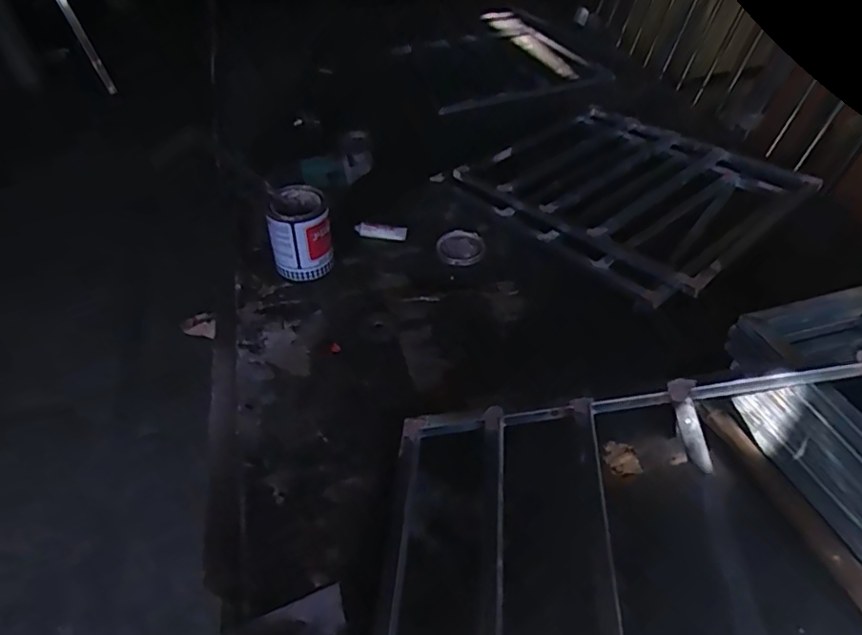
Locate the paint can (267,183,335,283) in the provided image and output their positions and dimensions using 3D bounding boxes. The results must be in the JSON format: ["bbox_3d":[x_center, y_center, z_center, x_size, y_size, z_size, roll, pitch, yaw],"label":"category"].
[{"bbox_3d":[-0.231,-0.149,0.992,0.104,0.135,0.105,-2,42,1],"label":"paint can"}]

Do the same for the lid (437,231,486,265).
[{"bbox_3d":[0.056,-0.139,1.066,0.093,0.011,0.105,-7,42,-5],"label":"lid"}]

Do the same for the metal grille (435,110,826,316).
[{"bbox_3d":[0.389,-0.262,1.153,0.505,0.063,0.570,-30,48,-27],"label":"metal grille"}]

